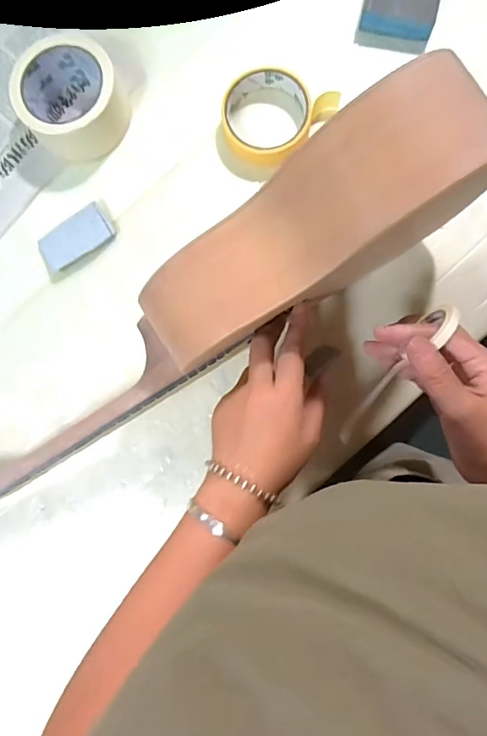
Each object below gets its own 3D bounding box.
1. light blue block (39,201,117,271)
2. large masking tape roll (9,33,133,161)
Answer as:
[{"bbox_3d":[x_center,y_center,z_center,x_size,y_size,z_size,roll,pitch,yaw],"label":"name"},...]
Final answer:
[{"bbox_3d":[-0.166,-0.129,0.477,0.072,0.008,0.042,-33,84,0],"label":"light blue block"},{"bbox_3d":[-0.166,-0.260,0.470,0.095,0.053,0.095,0,85,3],"label":"large masking tape roll"}]

